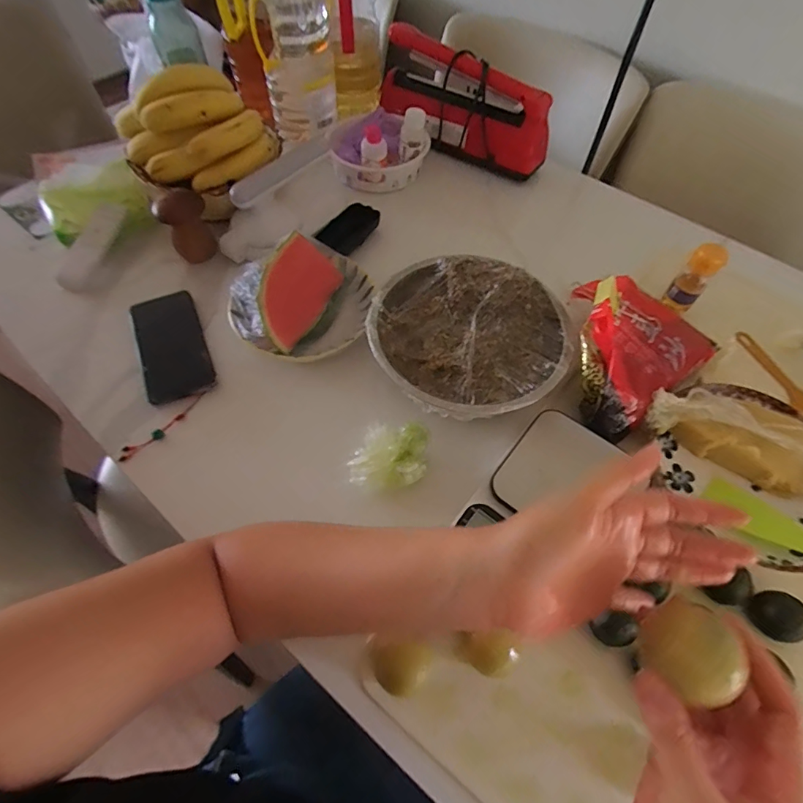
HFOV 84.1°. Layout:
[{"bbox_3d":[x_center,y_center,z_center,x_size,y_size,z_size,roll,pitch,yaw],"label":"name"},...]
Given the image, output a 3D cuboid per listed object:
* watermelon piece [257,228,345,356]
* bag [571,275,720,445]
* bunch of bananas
[{"bbox_3d":[-0.120,-0.131,0.526,0.092,0.053,0.140,10,58,5],"label":"watermelon piece"},{"bbox_3d":[0.241,-0.069,0.490,0.182,0.071,0.151,-34,65,-20],"label":"bag"},{"bbox_3d":[-0.280,-0.380,0.610,0.185,0.098,0.162,-37,66,-22],"label":"bunch of bananas"}]

